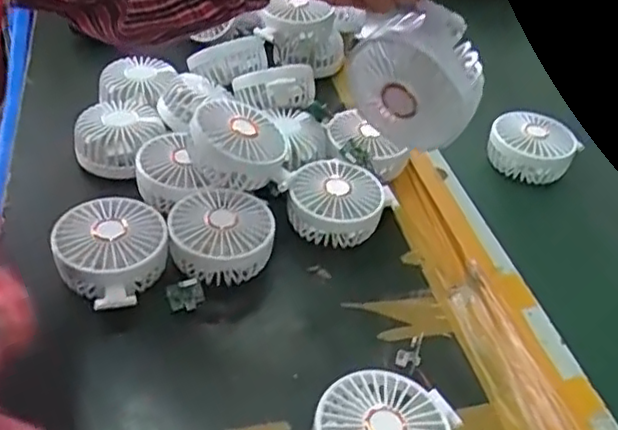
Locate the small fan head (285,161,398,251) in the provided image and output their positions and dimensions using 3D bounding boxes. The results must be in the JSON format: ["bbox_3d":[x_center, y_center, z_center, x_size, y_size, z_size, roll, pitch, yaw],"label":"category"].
[{"bbox_3d":[0.027,-0.009,0.593,0.080,0.047,0.087,22,43,21],"label":"small fan head"}]

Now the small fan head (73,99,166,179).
[{"bbox_3d":[-0.188,-0.076,0.635,0.083,0.041,0.087,-11,42,-16],"label":"small fan head"}]

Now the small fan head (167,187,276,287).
[{"bbox_3d":[-0.073,0.022,0.547,0.089,0.050,0.084,9,40,7],"label":"small fan head"}]

